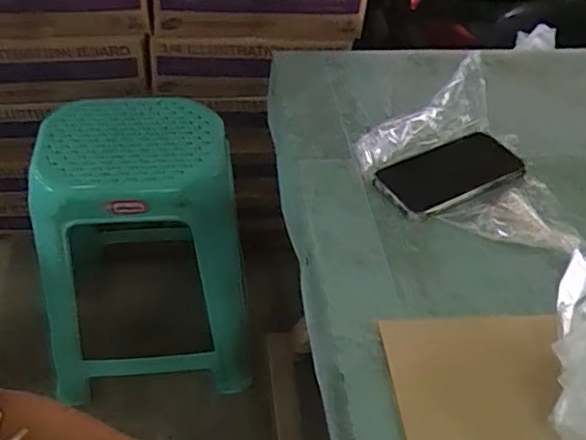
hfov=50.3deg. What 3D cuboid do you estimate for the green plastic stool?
[{"bbox_3d":[-0.317,0.052,1.302,0.385,0.483,0.427,-9,48,-14],"label":"green plastic stool"}]

